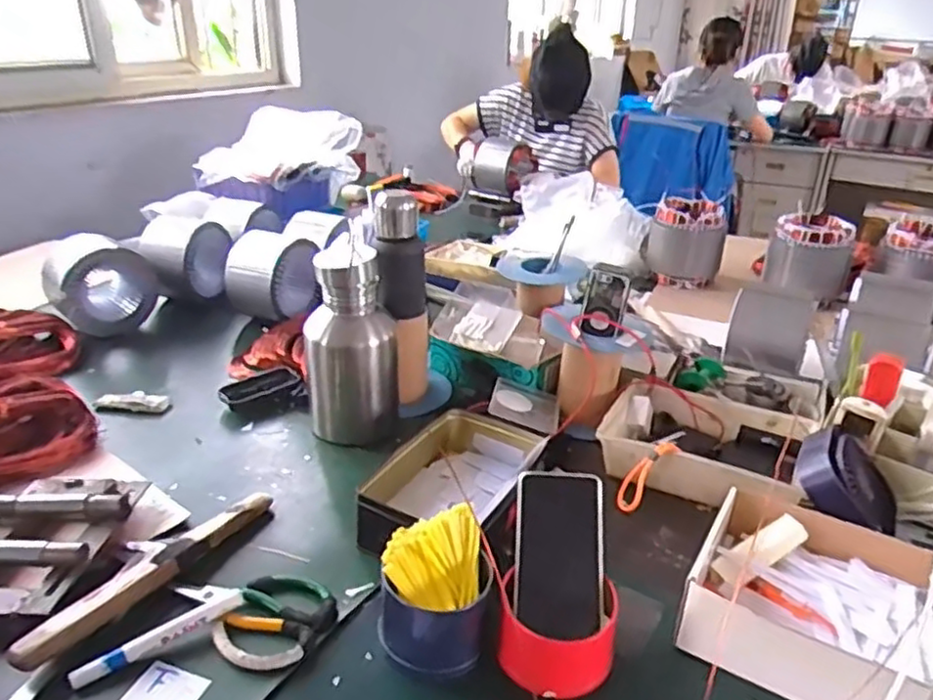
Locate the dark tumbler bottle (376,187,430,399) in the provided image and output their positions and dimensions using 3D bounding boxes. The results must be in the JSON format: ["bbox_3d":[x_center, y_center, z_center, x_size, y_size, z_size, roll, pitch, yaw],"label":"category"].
[{"bbox_3d":[-0.088,-0.062,0.939,0.062,0.287,0.085,2,26,1],"label":"dark tumbler bottle"}]

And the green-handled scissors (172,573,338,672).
[{"bbox_3d":[-0.188,0.240,0.630,0.128,0.024,0.096,19,31,33],"label":"green-handled scissors"}]

